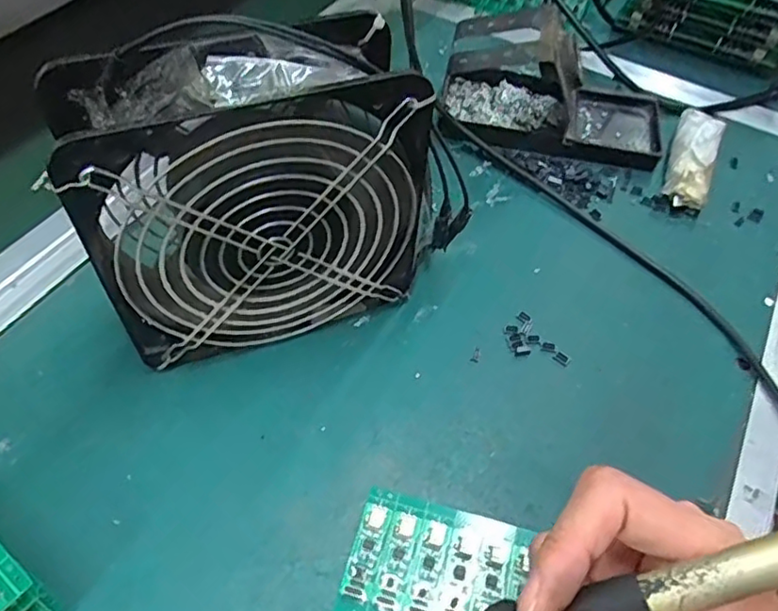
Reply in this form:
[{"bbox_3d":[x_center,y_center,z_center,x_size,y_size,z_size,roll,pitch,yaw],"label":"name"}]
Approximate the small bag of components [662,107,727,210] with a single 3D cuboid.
[{"bbox_3d":[0.211,-0.102,0.431,0.031,0.026,0.083,22,55,11],"label":"small bag of components"}]

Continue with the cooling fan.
[{"bbox_3d":[-0.061,-0.048,0.295,0.146,0.152,0.057,-15,56,-15],"label":"cooling fan"}]

